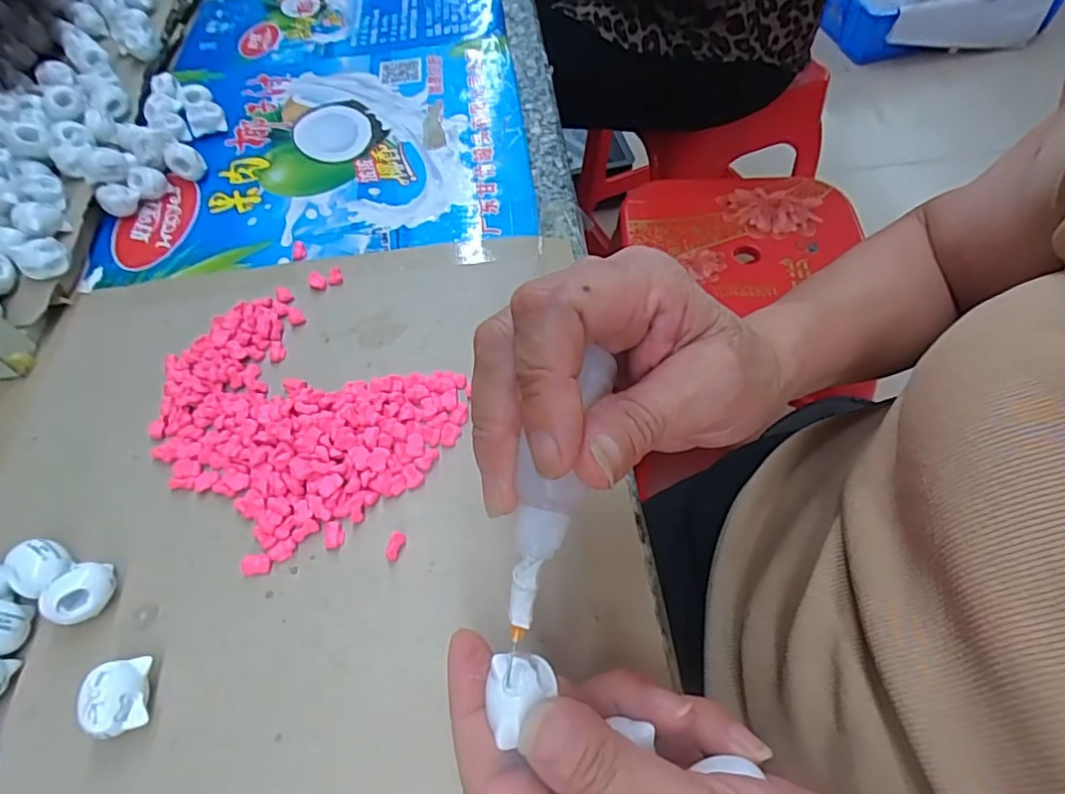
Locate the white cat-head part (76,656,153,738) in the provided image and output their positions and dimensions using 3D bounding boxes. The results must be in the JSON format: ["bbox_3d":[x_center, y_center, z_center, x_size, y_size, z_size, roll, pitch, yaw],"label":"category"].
[{"bbox_3d":[-0.157,0.115,0.226,0.019,0.019,0.026,-13,57,-5],"label":"white cat-head part"}]

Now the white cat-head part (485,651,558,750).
[{"bbox_3d":[-0.003,0.089,0.177,0.019,0.009,0.024,1,56,4],"label":"white cat-head part"}]

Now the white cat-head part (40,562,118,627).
[{"bbox_3d":[-0.190,0.082,0.248,0.024,0.020,0.021,-16,57,-8],"label":"white cat-head part"}]

